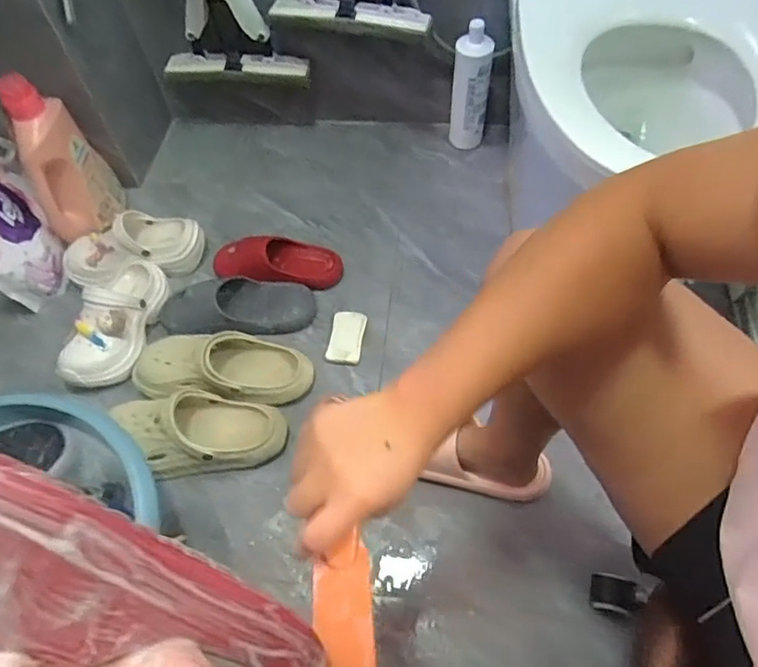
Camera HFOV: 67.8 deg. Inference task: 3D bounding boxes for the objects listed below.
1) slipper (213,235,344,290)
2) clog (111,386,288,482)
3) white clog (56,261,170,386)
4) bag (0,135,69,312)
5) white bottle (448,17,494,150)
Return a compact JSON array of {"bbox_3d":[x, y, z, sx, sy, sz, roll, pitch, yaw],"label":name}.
[{"bbox_3d":[-0.197,-0.136,1.075,0.249,0.061,0.100,7,59,8],"label":"slipper"},{"bbox_3d":[-0.281,0.153,0.874,0.250,0.098,0.116,-1,58,4],"label":"clog"},{"bbox_3d":[-0.463,-0.034,0.977,0.108,0.087,0.247,8,59,9],"label":"white clog"},{"bbox_3d":[-0.677,-0.214,1.047,0.091,0.221,0.267,-19,59,-8],"label":"bag"},{"bbox_3d":[0.192,-0.505,1.182,0.078,0.255,0.056,2,58,6],"label":"white bottle"}]

